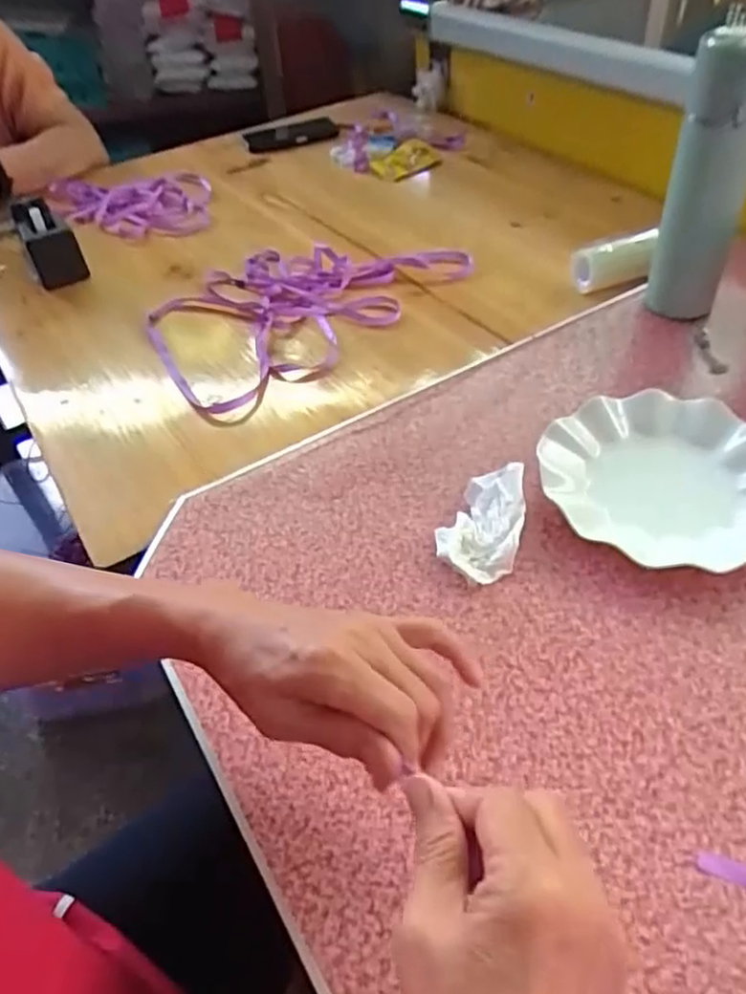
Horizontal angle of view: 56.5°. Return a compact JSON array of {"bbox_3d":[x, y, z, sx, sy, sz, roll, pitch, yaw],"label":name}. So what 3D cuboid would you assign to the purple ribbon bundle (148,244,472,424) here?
[{"bbox_3d":[-0.100,-0.234,0.839,0.254,0.031,0.388,32,57,32],"label":"purple ribbon bundle"}]

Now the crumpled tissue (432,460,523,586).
[{"bbox_3d":[0.082,0.017,0.522,0.058,0.026,0.097,9,48,16],"label":"crumpled tissue"}]

